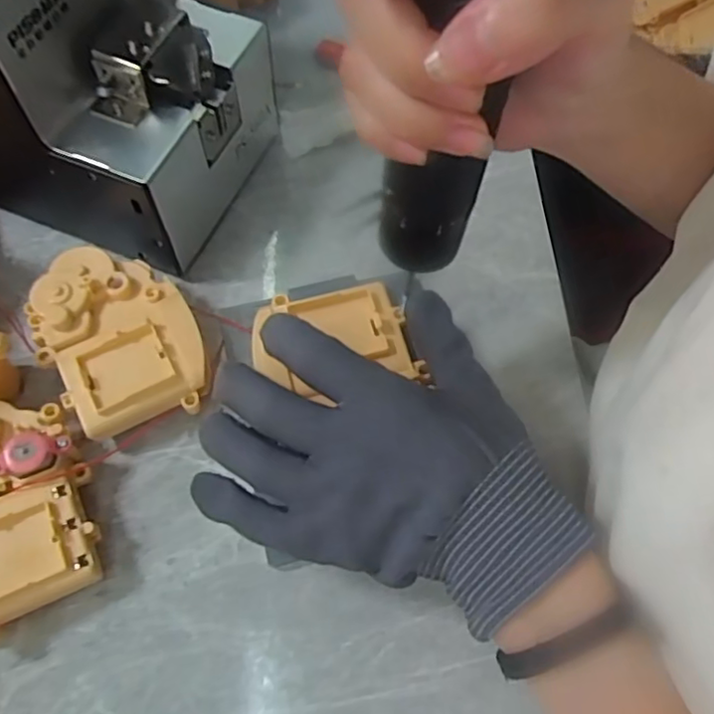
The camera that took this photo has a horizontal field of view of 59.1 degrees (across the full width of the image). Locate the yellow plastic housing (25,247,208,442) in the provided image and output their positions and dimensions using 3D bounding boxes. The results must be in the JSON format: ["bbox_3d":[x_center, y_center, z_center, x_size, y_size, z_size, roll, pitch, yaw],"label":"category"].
[{"bbox_3d":[-0.122,-0.008,0.327,0.071,0.037,0.098,-28,69,-14],"label":"yellow plastic housing"}]

